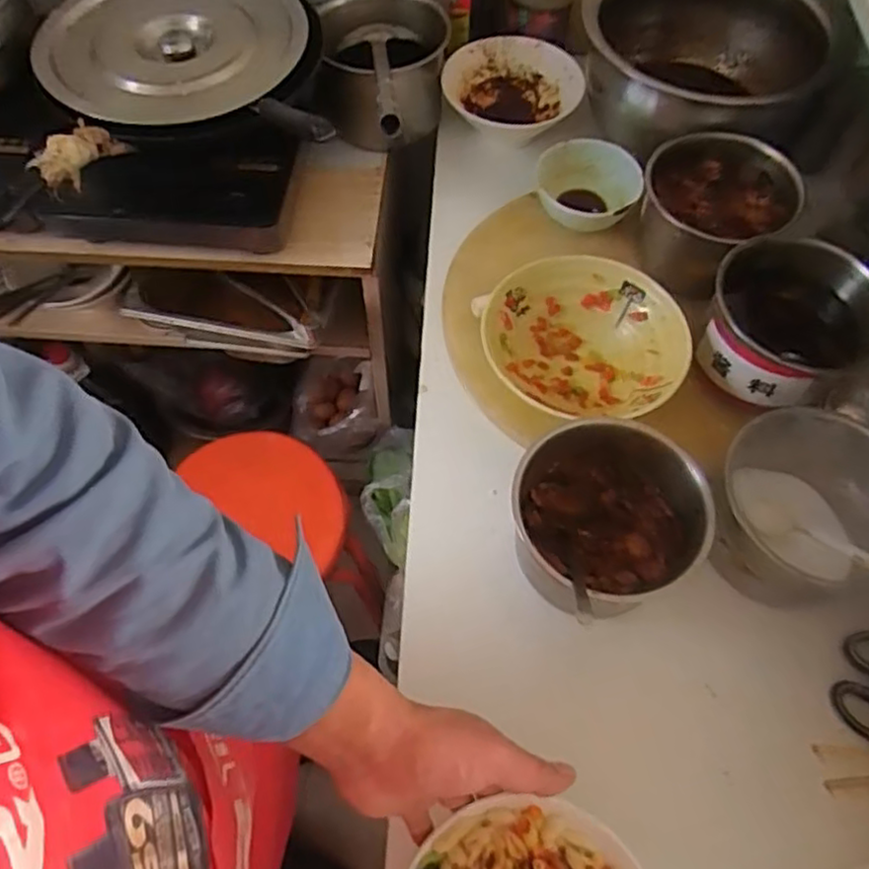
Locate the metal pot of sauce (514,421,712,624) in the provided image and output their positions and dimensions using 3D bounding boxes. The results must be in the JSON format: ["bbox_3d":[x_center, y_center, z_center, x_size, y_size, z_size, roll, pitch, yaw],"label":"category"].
[{"bbox_3d":[0.150,0.077,0.595,0.145,0.098,0.155,0,62,0],"label":"metal pot of sauce"}]

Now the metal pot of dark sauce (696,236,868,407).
[{"bbox_3d":[0.329,-0.103,0.653,0.150,0.099,0.133,39,69,18],"label":"metal pot of dark sauce"}]

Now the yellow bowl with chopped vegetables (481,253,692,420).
[{"bbox_3d":[0.149,-0.087,0.674,0.185,0.062,0.181,0,62,0],"label":"yellow bowl with chopped vegetables"}]

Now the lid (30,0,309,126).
[{"bbox_3d":[-0.292,-0.437,0.770,0.290,0.039,0.260,-13,63,-7],"label":"lid"}]

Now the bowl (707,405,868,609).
[{"bbox_3d":[0.316,0.061,0.587,0.134,0.099,0.142,0,62,0],"label":"bowl"}]

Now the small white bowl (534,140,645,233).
[{"bbox_3d":[0.174,-0.274,0.779,0.113,0.056,0.108,0,62,0],"label":"small white bowl"}]

